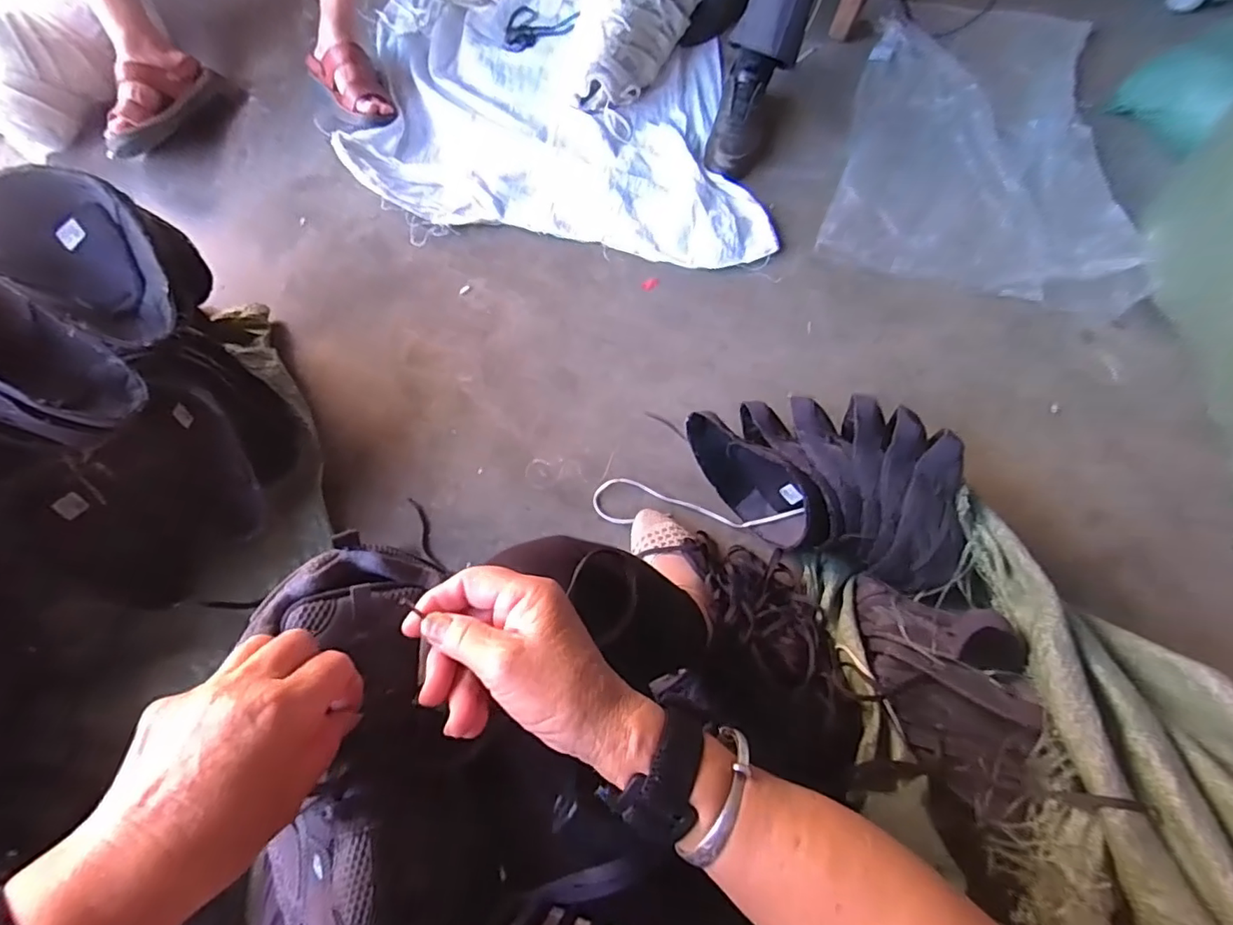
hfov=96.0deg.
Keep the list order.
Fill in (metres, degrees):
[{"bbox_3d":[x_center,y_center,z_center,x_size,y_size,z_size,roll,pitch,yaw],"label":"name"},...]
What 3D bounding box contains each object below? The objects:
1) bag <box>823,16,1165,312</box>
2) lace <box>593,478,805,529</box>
[{"bbox_3d":[0.747,-0.671,1.129,0.559,0.058,0.829,13,67,10],"label":"bag"},{"bbox_3d":[0.119,0.074,0.832,0.305,0.020,0.071,8,68,2],"label":"lace"}]

